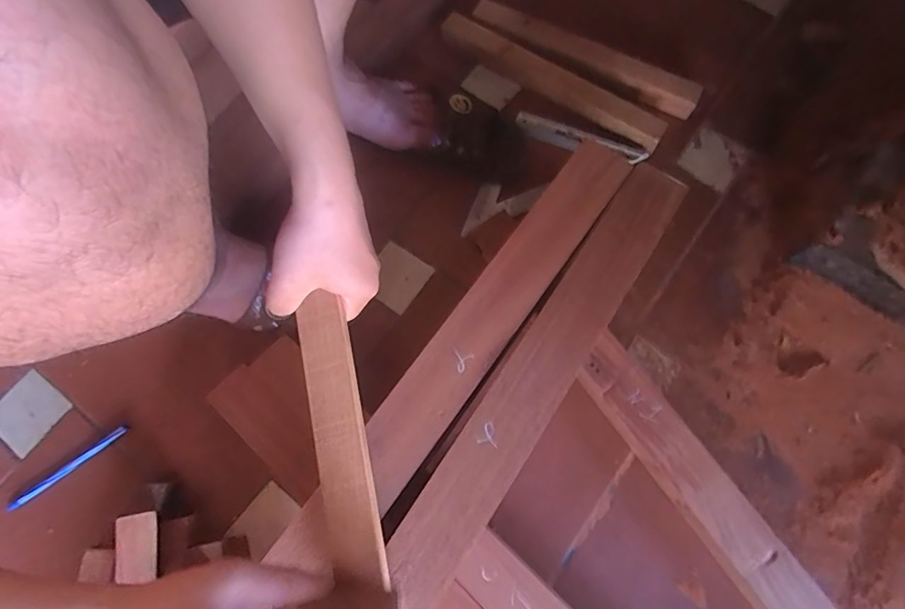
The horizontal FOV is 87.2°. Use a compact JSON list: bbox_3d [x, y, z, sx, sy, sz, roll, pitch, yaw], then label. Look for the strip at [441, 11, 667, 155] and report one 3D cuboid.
[{"bbox_3d":[0.130,-0.304,0.630,0.331,0.019,0.036,34,78,10],"label":"strip"}]

